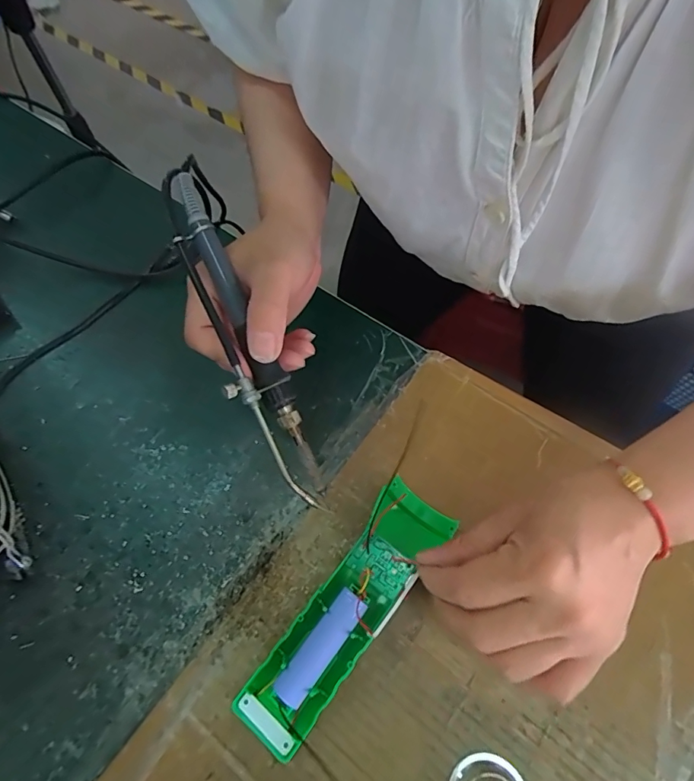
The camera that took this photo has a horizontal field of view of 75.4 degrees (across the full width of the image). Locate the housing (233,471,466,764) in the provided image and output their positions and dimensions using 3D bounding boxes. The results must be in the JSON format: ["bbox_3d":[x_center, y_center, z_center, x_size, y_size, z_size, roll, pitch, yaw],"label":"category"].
[{"bbox_3d":[0.002,0.127,0.265,0.043,0.022,0.158,34,69,17],"label":"housing"}]

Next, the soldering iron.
[{"bbox_3d":[-0.062,-0.032,0.254,0.032,0.020,0.210,-22,87,-12],"label":"soldering iron"}]

